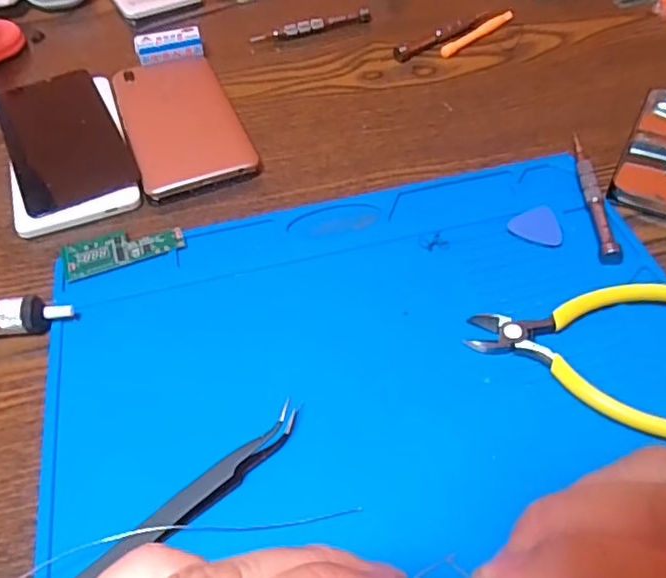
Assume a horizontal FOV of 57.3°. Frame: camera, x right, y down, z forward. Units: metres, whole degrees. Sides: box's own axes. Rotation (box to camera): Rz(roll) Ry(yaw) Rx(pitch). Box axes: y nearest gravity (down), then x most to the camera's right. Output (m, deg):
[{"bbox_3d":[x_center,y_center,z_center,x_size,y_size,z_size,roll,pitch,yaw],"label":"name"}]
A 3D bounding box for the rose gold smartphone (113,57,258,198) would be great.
[{"bbox_3d":[-0.108,-0.121,0.431,0.073,0.009,0.153,-18,52,-11],"label":"rose gold smartphone"}]

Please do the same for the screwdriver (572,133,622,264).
[{"bbox_3d":[0.153,-0.055,0.359,0.010,0.011,0.101,0,51,4],"label":"screwdriver"}]

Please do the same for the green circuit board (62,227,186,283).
[{"bbox_3d":[-0.123,-0.025,0.357,0.068,0.004,0.028,-19,52,-11],"label":"green circuit board"}]

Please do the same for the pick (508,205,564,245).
[{"bbox_3d":[0.116,-0.037,0.350,0.027,0.004,0.028,-8,51,-3],"label":"pick"}]

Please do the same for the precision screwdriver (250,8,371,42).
[{"bbox_3d":[-0.018,-0.219,0.508,0.101,0.008,0.012,-14,52,-8],"label":"precision screwdriver"}]

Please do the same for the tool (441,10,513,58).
[{"bbox_3d":[0.117,-0.205,0.489,0.082,0.005,0.011,-34,57,-22],"label":"tool"}]

